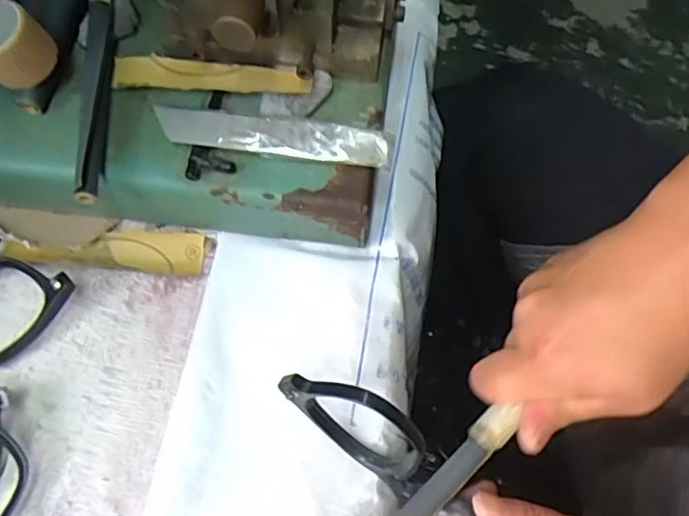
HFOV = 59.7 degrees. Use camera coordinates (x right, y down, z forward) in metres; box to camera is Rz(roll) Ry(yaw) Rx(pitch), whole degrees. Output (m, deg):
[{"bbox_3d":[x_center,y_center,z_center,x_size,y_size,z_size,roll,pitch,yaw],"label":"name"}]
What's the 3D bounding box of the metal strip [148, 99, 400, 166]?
[{"bbox_3d":[-0.033,-0.059,0.284,0.110,0.005,0.021,7,79,-2],"label":"metal strip"}]

